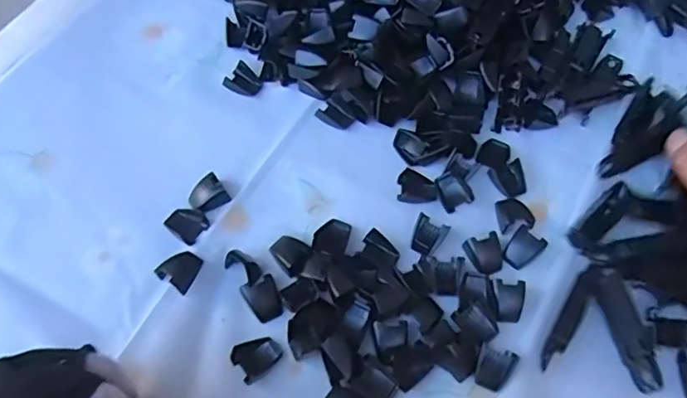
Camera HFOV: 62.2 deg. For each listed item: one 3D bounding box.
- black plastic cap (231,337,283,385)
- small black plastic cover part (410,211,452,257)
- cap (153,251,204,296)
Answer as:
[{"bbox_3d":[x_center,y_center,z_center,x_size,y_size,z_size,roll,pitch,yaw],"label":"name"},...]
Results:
[{"bbox_3d":[-0.045,0.081,0.295,0.024,0.004,0.019,-34,67,-19],"label":"black plastic cap"},{"bbox_3d":[0.050,0.021,0.332,0.019,0.006,0.024,23,63,11],"label":"small black plastic cover part"},{"bbox_3d":[-0.090,0.039,0.316,0.020,0.007,0.021,29,64,14],"label":"cap"}]

